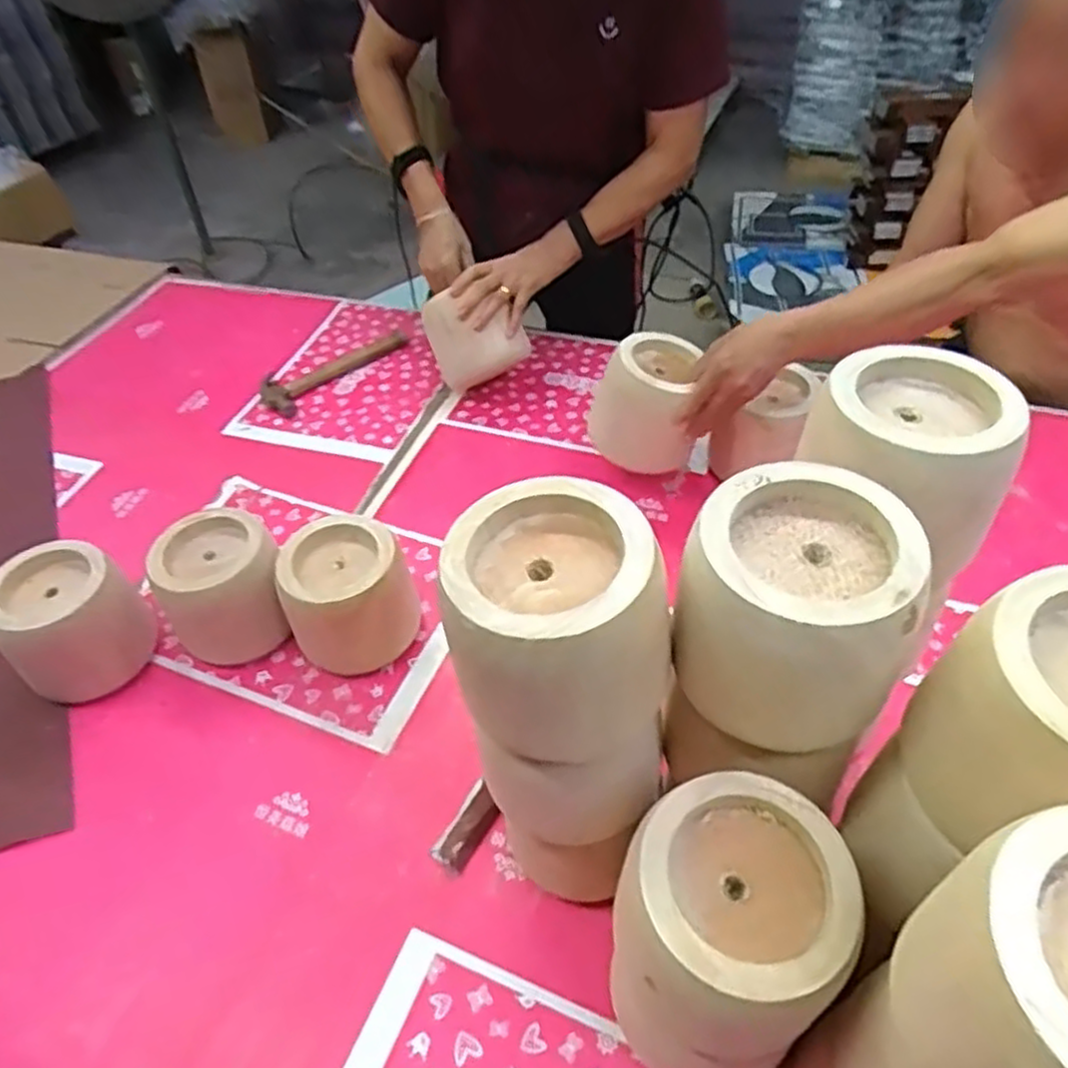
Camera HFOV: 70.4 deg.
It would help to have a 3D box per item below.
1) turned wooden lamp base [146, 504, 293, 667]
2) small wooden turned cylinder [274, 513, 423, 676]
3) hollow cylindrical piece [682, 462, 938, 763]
[{"bbox_3d":[-0.341,0.060,0.848,0.128,0.129,0.124,-15,47,-9],"label":"turned wooden lamp base"},{"bbox_3d":[-0.203,0.067,0.829,0.129,0.139,0.125,-22,48,-15],"label":"small wooden turned cylinder"},{"bbox_3d":[0.148,0.043,0.453,0.127,0.114,0.125,2,47,7],"label":"hollow cylindrical piece"}]

